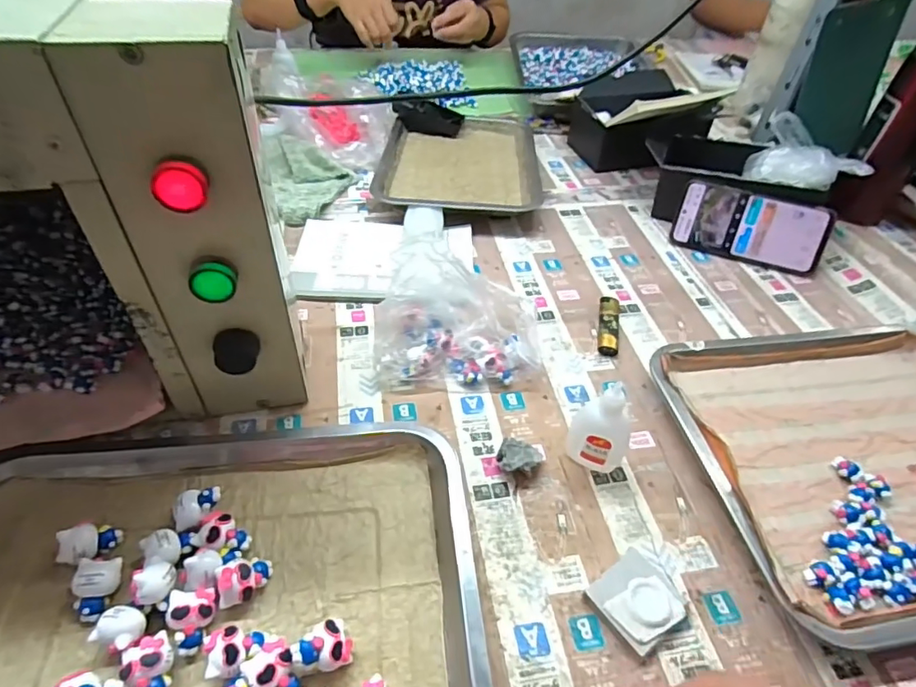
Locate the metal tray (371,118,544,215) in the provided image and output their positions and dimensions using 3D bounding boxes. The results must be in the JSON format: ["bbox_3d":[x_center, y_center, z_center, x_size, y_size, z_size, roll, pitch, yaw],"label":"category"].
[{"bbox_3d":[0.006,-0.270,0.773,0.215,0.035,0.308,4,46,0],"label":"metal tray"}]

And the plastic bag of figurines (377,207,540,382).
[{"bbox_3d":[0.000,-0.032,0.486,0.146,0.098,0.105,2,46,-3],"label":"plastic bag of figurines"}]

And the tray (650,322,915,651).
[{"bbox_3d":[0.348,0.088,0.450,0.310,0.028,0.272,-4,46,-9],"label":"tray"}]

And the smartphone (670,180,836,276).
[{"bbox_3d":[0.352,-0.141,0.647,0.165,0.080,0.011,19,14,18],"label":"smartphone"}]

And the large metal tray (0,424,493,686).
[{"bbox_3d":[-0.163,0.162,0.324,0.346,0.025,0.267,-3,46,-7],"label":"large metal tray"}]

